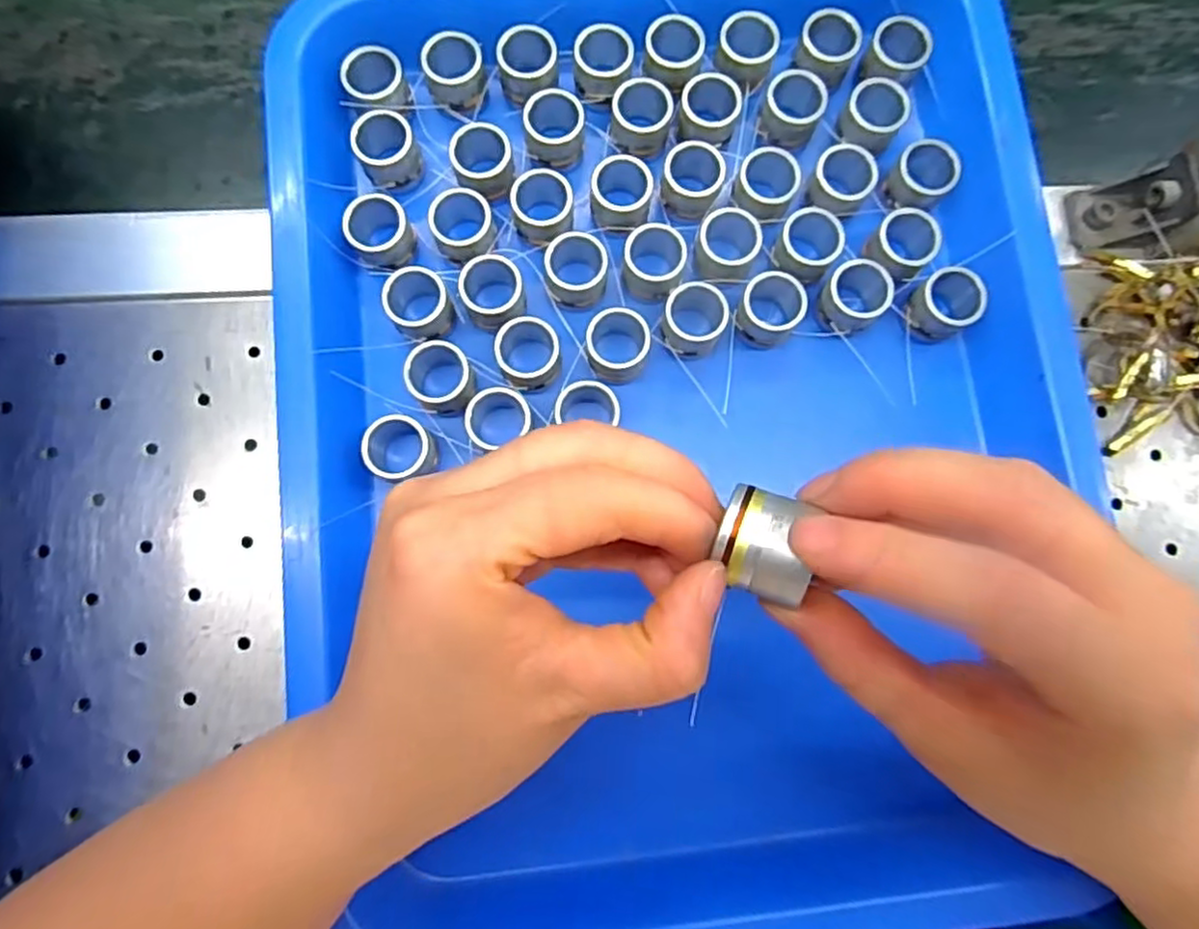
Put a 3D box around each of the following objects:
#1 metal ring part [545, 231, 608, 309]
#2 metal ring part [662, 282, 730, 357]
[{"bbox_3d":[-0.009,-0.078,0.283,0.025,0.020,0.024,0,79,-1],"label":"metal ring part"},{"bbox_3d":[0.038,-0.057,0.277,0.025,0.024,0.023,0,79,-1],"label":"metal ring part"}]

